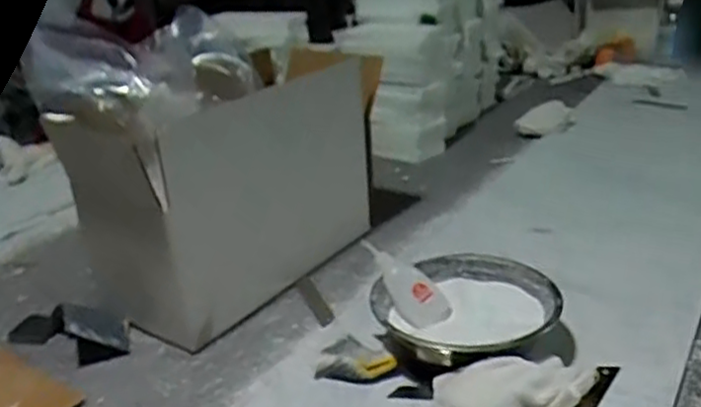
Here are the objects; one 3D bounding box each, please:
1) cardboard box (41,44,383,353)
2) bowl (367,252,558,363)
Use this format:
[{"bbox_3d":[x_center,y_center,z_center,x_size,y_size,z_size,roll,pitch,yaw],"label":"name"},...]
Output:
[{"bbox_3d":[-0.116,-0.014,0.807,0.155,0.237,0.306,10,28,38],"label":"cardboard box"},{"bbox_3d":[0.108,0.096,0.653,0.152,0.048,0.152,-7,22,3],"label":"bowl"}]

